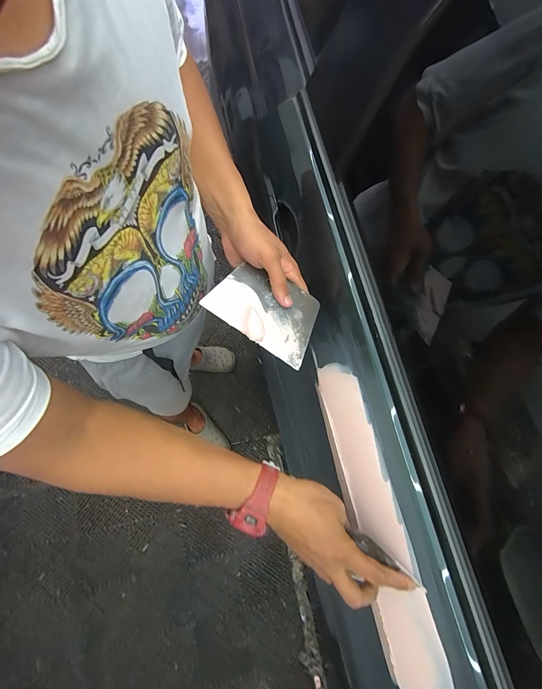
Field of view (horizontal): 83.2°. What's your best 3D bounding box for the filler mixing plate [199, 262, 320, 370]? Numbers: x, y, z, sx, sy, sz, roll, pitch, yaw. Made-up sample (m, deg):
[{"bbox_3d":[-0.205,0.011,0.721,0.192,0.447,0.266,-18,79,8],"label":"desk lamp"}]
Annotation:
[{"bbox_3d":[-0.004,-0.048,0.396,0.140,0.005,0.097,33,69,-8],"label":"filler mixing plate"}]

